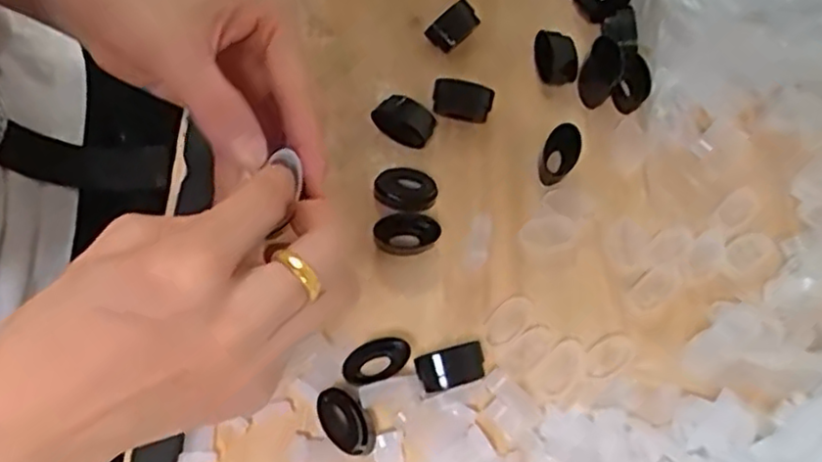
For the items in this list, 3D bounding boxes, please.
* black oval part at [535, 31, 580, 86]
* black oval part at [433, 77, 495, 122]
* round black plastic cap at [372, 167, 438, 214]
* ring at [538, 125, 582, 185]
[{"bbox_3d":[0.086,-0.103,0.416,0.022,0.017,0.030,1,70,-5],"label":"black oval part"},{"bbox_3d":[0.029,-0.075,0.403,0.034,0.021,0.017,16,69,1],"label":"black oval part"},{"bbox_3d":[-0.003,-0.020,0.376,0.033,0.025,0.014,19,37,-11],"label":"round black plastic cap"},{"bbox_3d":[0.084,-0.043,0.394,0.020,0.015,0.034,22,69,3],"label":"ring"}]

